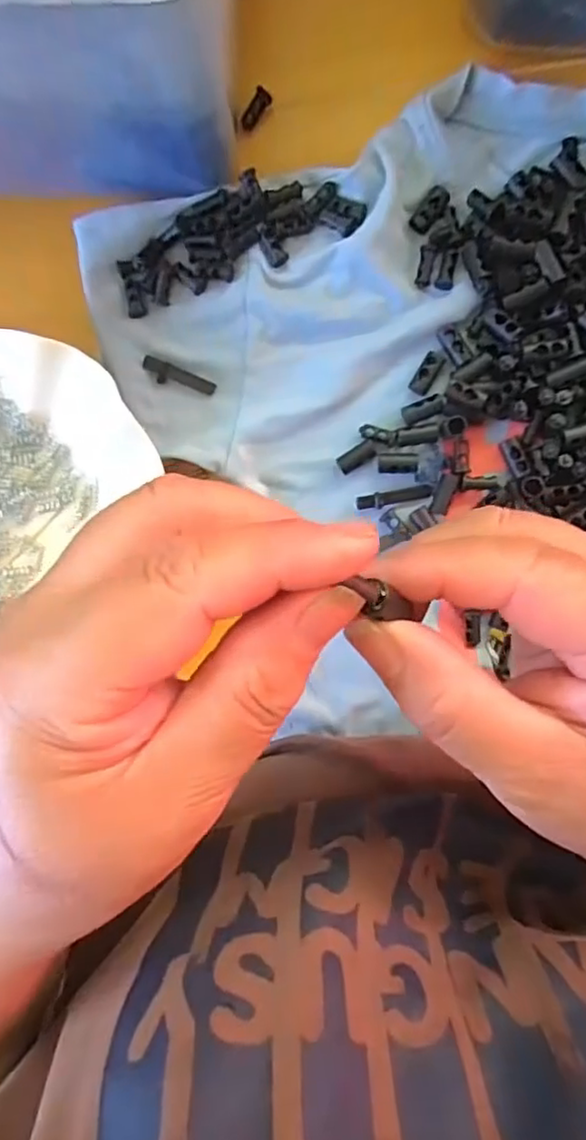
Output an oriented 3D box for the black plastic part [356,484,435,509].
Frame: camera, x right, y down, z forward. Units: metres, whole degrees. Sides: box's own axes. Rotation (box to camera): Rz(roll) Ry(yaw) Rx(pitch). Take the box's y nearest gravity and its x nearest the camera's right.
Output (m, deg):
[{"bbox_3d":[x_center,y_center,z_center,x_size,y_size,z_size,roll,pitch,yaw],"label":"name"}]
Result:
[{"bbox_3d":[0.047,-0.033,0.281,0.035,0.004,0.007,-10,95,7],"label":"black plastic part"}]

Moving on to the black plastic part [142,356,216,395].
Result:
[{"bbox_3d":[-0.053,-0.090,0.288,0.034,0.005,0.010,19,97,3],"label":"black plastic part"}]

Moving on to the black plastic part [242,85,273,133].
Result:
[{"bbox_3d":[-0.016,-0.206,0.275,0.007,0.006,0.018,32,98,2],"label":"black plastic part"}]

